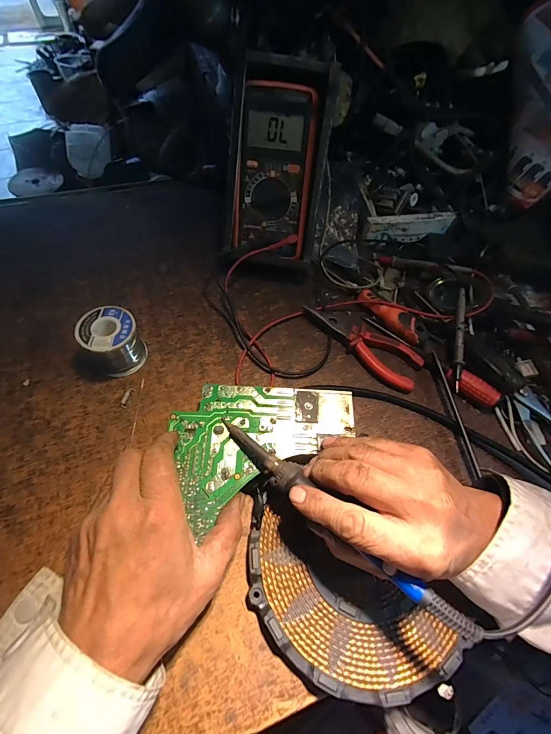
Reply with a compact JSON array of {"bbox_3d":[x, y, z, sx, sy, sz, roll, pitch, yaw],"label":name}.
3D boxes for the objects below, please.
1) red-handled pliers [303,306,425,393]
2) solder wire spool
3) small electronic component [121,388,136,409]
[{"bbox_3d":[0.102,-0.032,0.382,0.144,0.017,0.053,39,65,17],"label":"red-handled pliers"},{"bbox_3d":[-0.160,-0.025,0.330,0.049,0.052,0.049,2,61,-3],"label":"solder wire spool"},{"bbox_3d":[-0.147,0.030,0.327,0.009,0.004,0.021,11,61,2],"label":"small electronic component"}]

